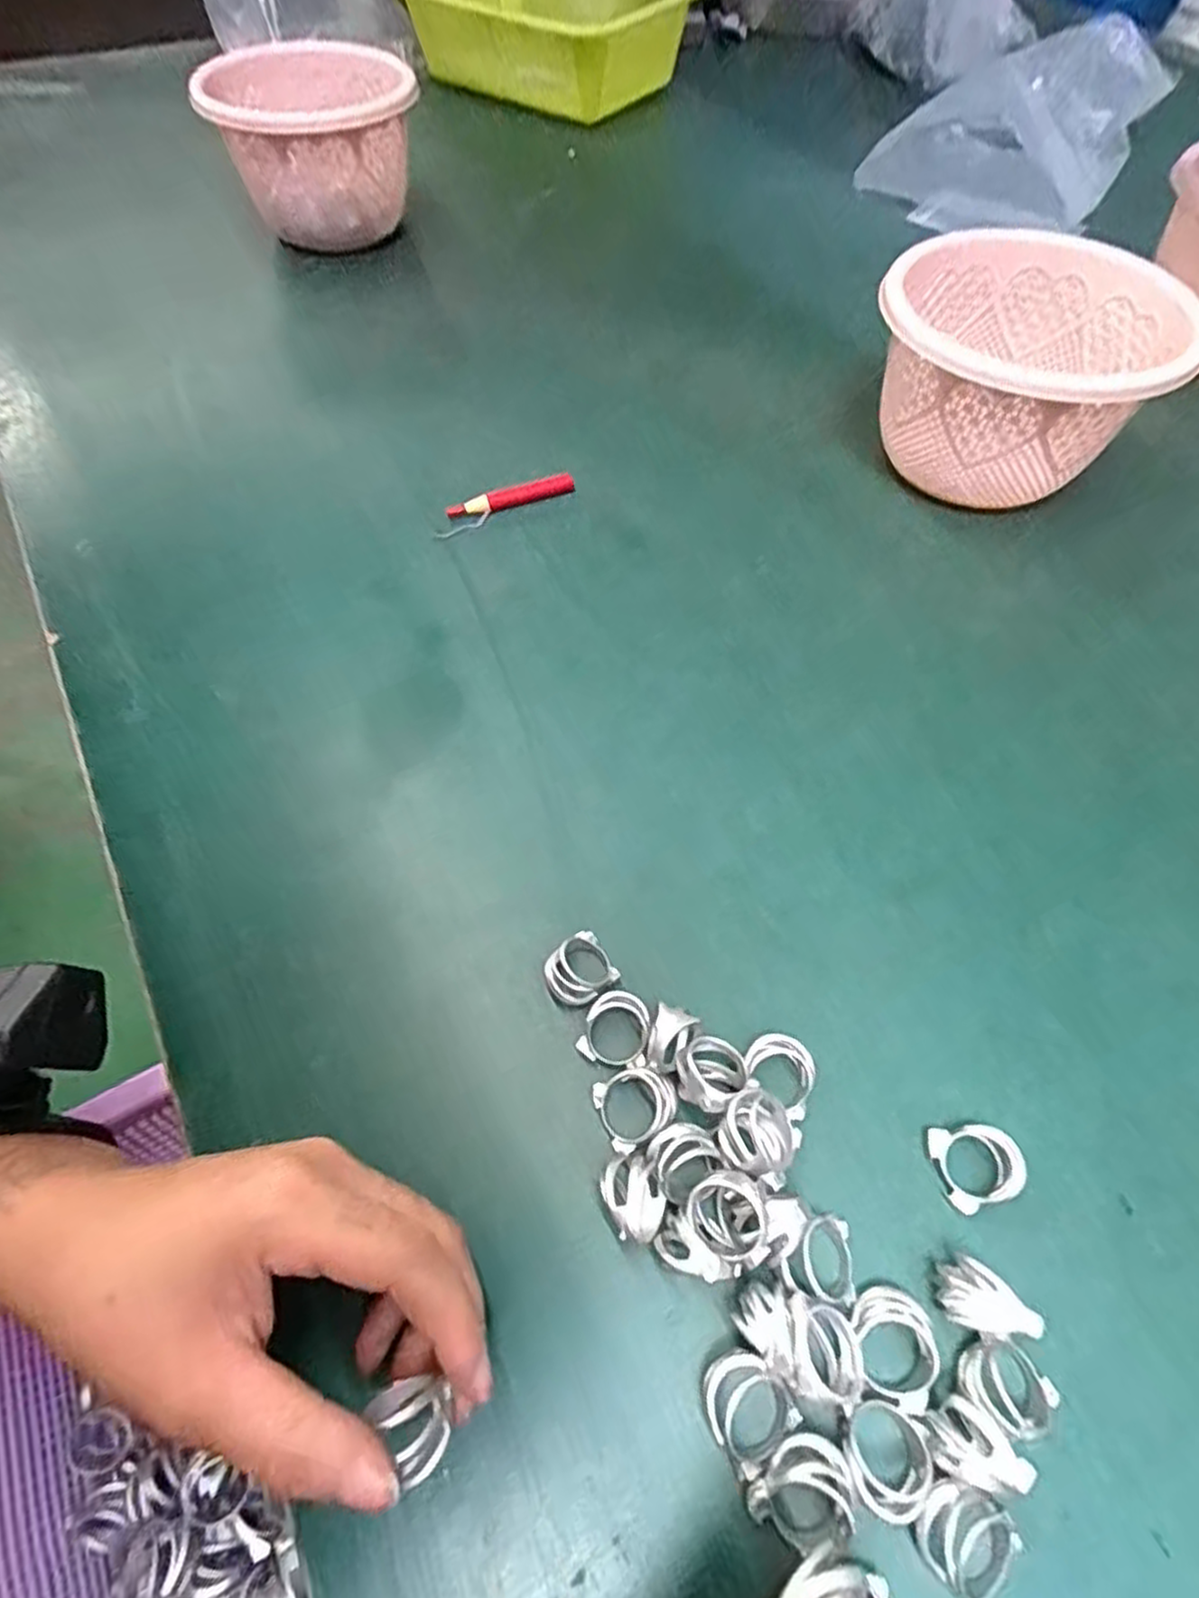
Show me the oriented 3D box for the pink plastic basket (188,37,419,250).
[{"bbox_3d":[-0.215,-0.487,0.546,0.142,0.098,0.160,-25,63,-16],"label":"pink plastic basket"}]

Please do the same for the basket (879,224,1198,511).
[{"bbox_3d":[0.218,-0.227,0.398,0.142,0.093,0.138,3,60,2],"label":"basket"}]

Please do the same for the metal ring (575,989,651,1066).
[{"bbox_3d":[0.005,0.080,0.249,0.027,0.005,0.024,-31,61,7],"label":"metal ring"}]

